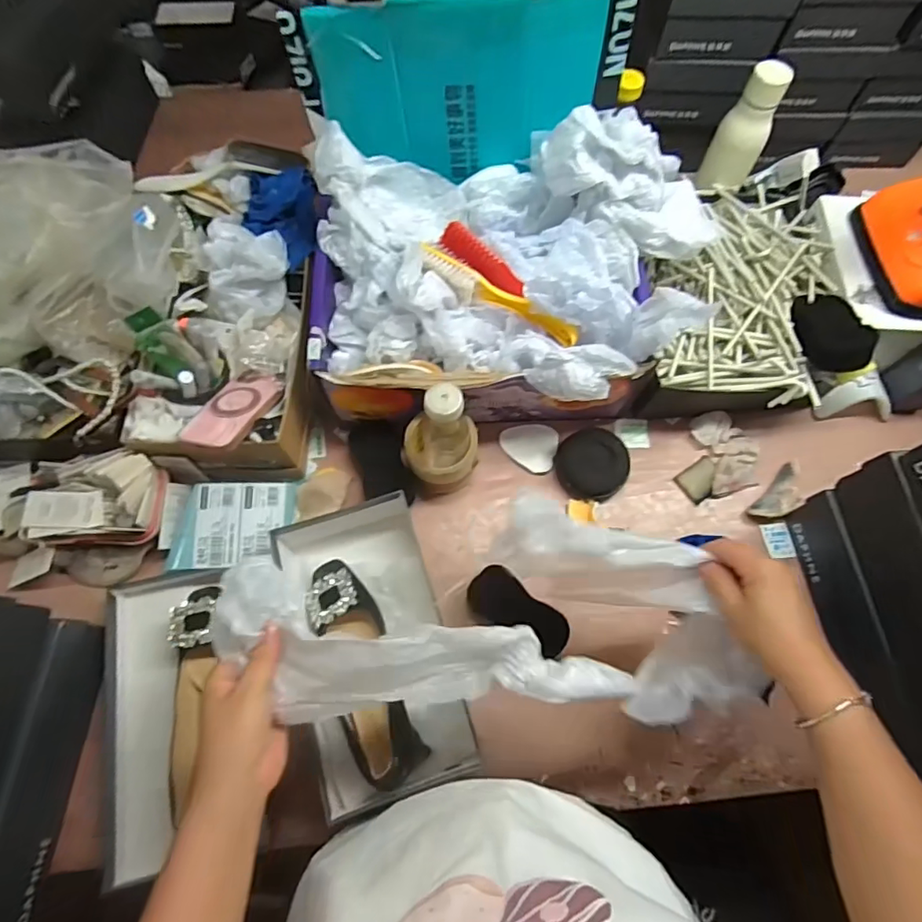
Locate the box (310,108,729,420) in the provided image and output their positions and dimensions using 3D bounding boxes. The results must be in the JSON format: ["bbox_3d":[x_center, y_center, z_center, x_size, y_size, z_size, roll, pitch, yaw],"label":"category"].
[{"bbox_3d":[0.054,-0.214,0.656,0.458,0.213,0.321,5,69,2],"label":"box"}]

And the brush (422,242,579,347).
[{"bbox_3d":[0.044,-0.193,0.631,0.208,0.026,0.045,29,72,11],"label":"brush"}]

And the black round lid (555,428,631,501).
[{"bbox_3d":[0.173,0.003,0.691,0.086,0.045,0.088,0,69,0],"label":"black round lid"}]

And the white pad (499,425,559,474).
[{"bbox_3d":[0.091,-0.021,0.720,0.076,0.011,0.065,15,70,6],"label":"white pad"}]

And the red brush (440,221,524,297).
[{"bbox_3d":[0.027,-0.239,0.635,0.116,0.023,0.027,39,73,-4],"label":"red brush"}]

